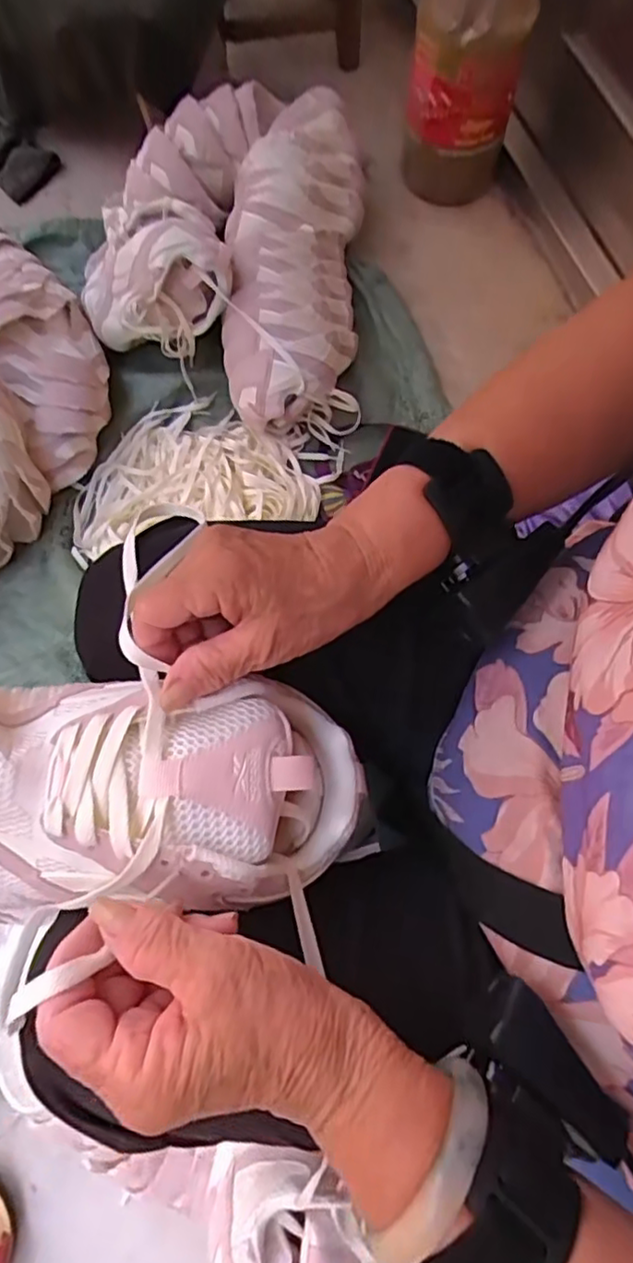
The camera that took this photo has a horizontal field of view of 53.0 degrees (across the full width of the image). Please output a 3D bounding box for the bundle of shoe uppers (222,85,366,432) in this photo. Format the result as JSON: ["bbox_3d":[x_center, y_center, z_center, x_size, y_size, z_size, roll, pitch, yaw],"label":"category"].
[{"bbox_3d":[-0.032,-0.553,0.932,0.190,0.148,0.563,3,72,-3],"label":"bundle of shoe uppers"}]

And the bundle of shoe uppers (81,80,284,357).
[{"bbox_3d":[-0.191,-0.598,0.892,0.202,0.124,0.405,10,72,0],"label":"bundle of shoe uppers"}]

